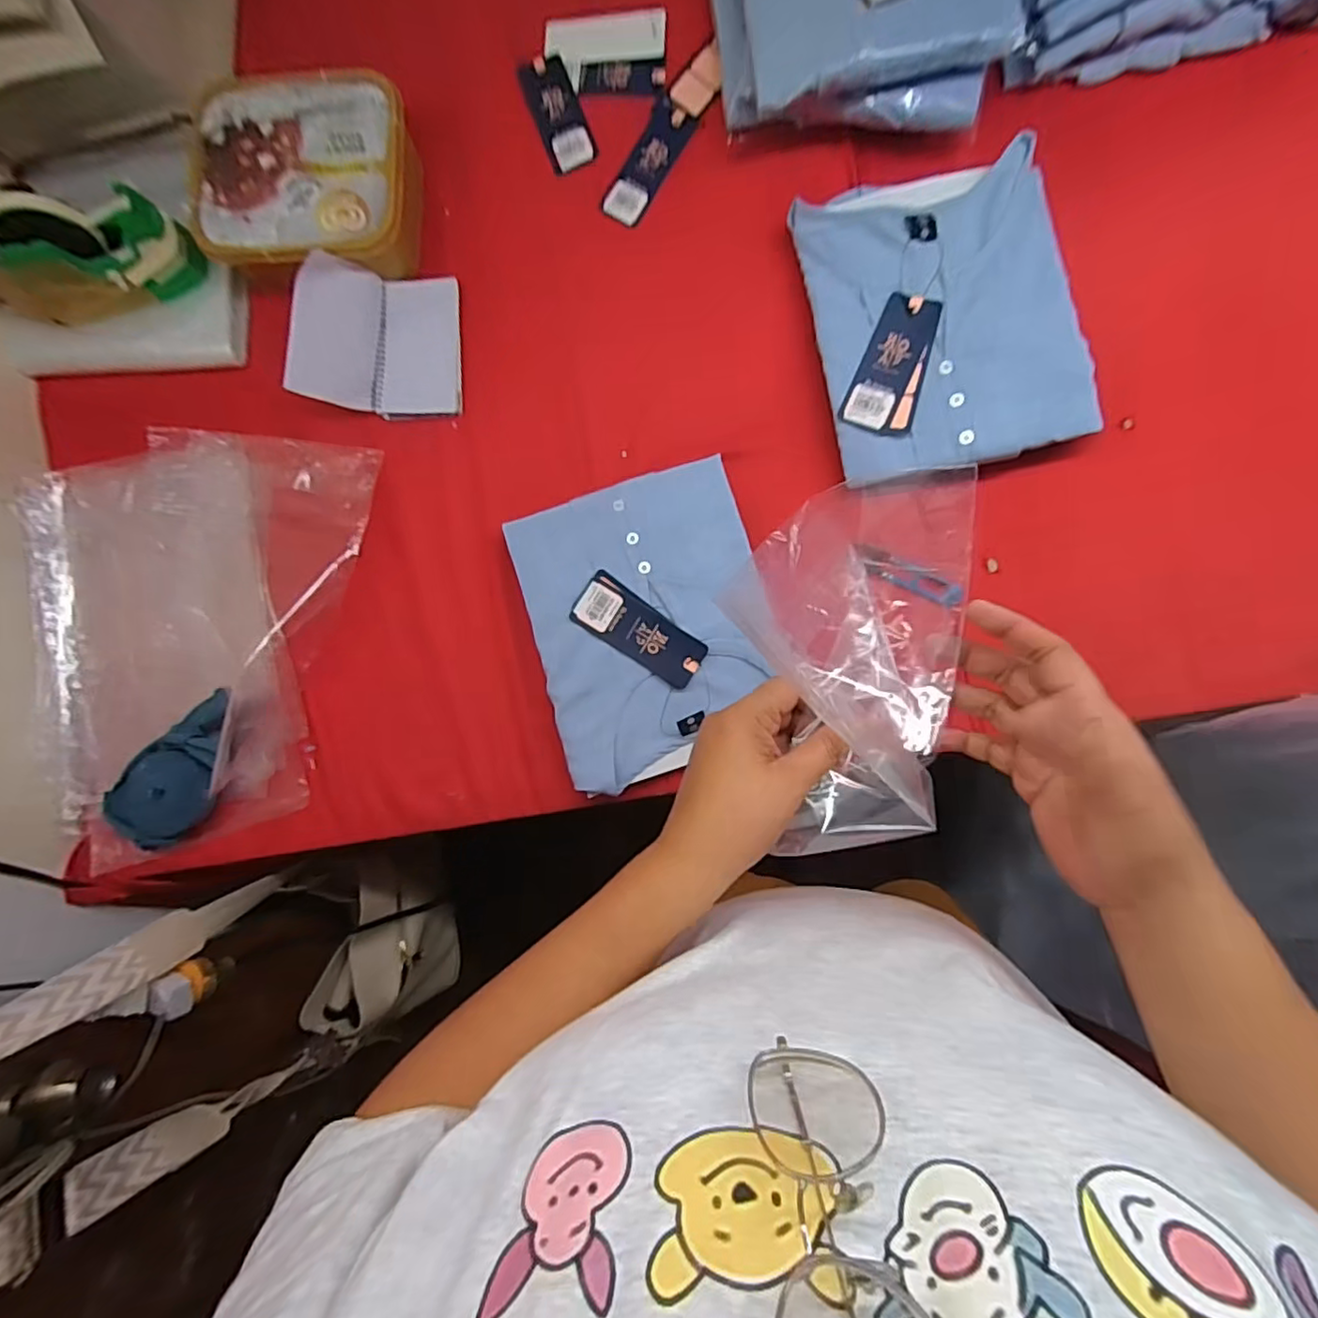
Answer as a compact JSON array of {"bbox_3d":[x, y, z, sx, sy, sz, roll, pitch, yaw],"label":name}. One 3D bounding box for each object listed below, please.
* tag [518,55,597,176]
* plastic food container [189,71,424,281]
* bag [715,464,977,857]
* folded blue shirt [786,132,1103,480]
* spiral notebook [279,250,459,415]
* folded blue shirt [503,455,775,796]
[{"bbox_3d":[-0.101,-0.550,0.619,0.045,0.004,0.125,-20,85,3],"label":"tag"},{"bbox_3d":[-0.337,-0.448,0.596,0.208,0.071,0.183,4,84,7],"label":"plastic food container"},{"bbox_3d":[0.115,0.003,0.385,0.136,0.062,0.221,2,84,6],"label":"bag"},{"bbox_3d":[0.245,-0.296,0.536,0.210,0.022,0.257,-9,83,5],"label":"folded blue shirt"},{"bbox_3d":[-0.272,-0.310,0.587,0.145,0.066,0.138,-2,83,6],"label":"spiral notebook"},{"bbox_3d":[-0.008,-0.033,0.553,0.207,0.046,0.264,-15,82,4],"label":"folded blue shirt"}]

